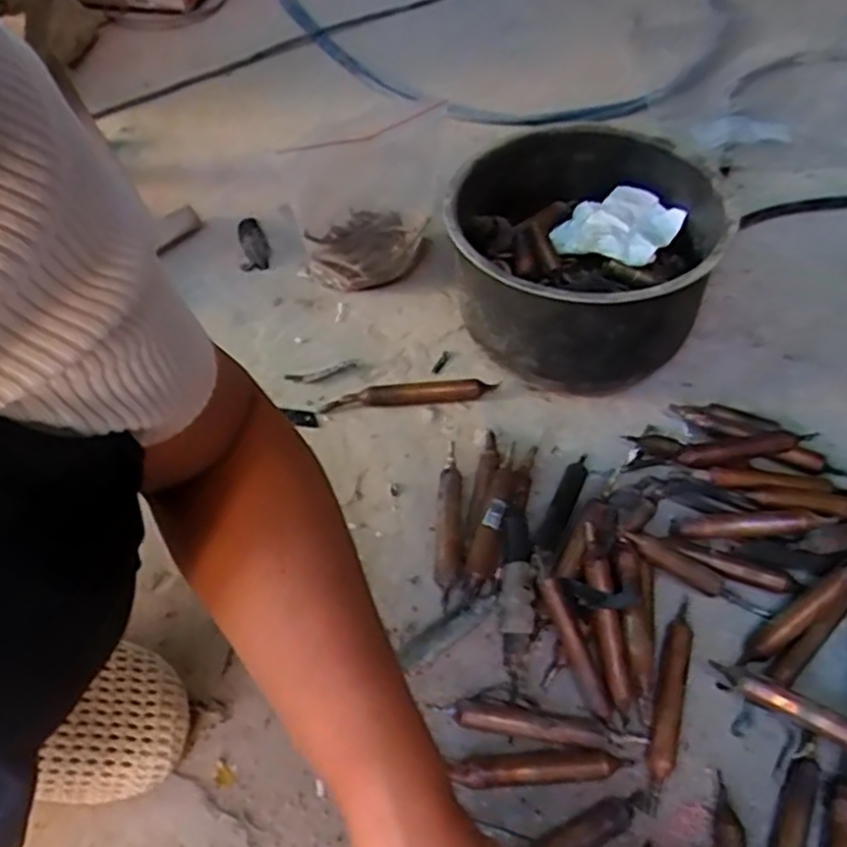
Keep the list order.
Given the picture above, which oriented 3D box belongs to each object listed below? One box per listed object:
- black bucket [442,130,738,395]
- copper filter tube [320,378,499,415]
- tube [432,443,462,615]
[{"bbox_3d":[0.135,-0.137,0.656,0.219,0.150,0.211,-1,55,1],"label":"black bucket"},{"bbox_3d":[-0.014,-0.027,0.667,0.155,0.013,0.018,-4,55,-1],"label":"copper filter tube"},{"bbox_3d":[0.020,0.077,0.582,0.021,0.015,0.139,1,55,3],"label":"tube"}]

